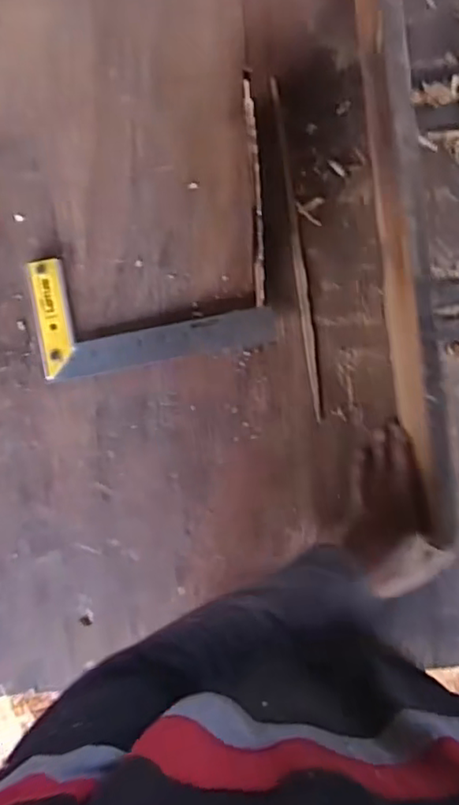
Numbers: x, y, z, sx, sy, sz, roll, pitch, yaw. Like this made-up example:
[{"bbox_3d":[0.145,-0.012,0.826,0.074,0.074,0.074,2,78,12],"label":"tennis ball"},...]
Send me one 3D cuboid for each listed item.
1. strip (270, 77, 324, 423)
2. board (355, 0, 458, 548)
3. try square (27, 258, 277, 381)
[{"bbox_3d":[0.075,-0.172,0.675,0.013,0.008,0.380,-8,87,-1],"label":"strip"},{"bbox_3d":[0.173,-0.211,0.624,0.026,0.105,0.671,-5,86,-1],"label":"board"},{"bbox_3d":[-0.084,-0.106,0.668,0.254,0.013,0.128,-9,87,-1],"label":"try square"}]

